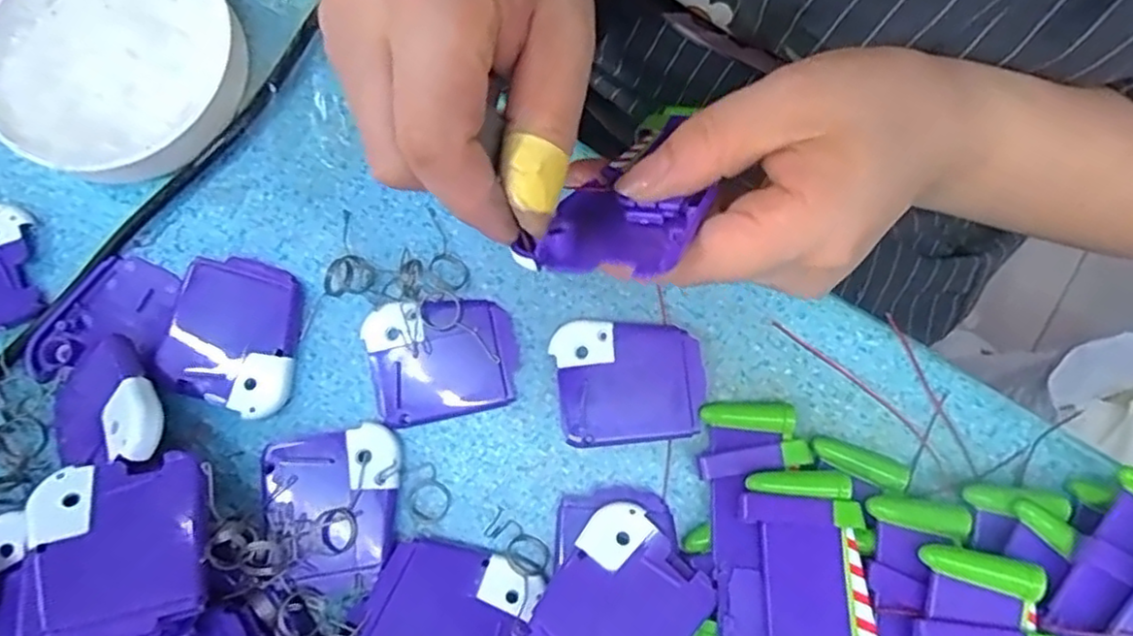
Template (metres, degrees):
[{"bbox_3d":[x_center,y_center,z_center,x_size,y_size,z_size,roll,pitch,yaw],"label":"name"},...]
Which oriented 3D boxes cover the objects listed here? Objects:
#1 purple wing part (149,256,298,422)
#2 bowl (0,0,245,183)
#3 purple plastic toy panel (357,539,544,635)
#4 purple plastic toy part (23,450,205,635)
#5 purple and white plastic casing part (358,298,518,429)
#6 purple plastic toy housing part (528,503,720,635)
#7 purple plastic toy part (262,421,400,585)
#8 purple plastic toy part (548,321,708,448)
[{"bbox_3d":[-0.137,0.006,0.278,0.051,0.014,0.059,16,79,3],"label":"purple wing part"},{"bbox_3d":[-0.194,-0.109,0.291,0.101,0.026,0.104,0,79,0],"label":"bowl"},{"bbox_3d":[-0.044,0.110,0.252,0.060,0.006,0.048,22,59,8],"label":"purple plastic toy panel"},{"bbox_3d":[-0.148,0.075,0.221,0.050,0.004,0.059,-12,59,-20],"label":"purple plastic toy part"},{"bbox_3d":[-0.052,0.017,0.281,0.061,0.009,0.050,-11,79,-3],"label":"purple and white plastic casing part"},{"bbox_3d":[0.018,0.103,0.239,0.051,0.004,0.061,40,69,22],"label":"purple plastic toy housing part"},{"bbox_3d":[-0.091,0.074,0.263,0.051,0.004,0.058,-10,79,-9],"label":"purple plastic toy part"},{"bbox_3d":[0.027,0.027,0.281,0.060,0.007,0.050,-5,79,-1],"label":"purple plastic toy part"}]

